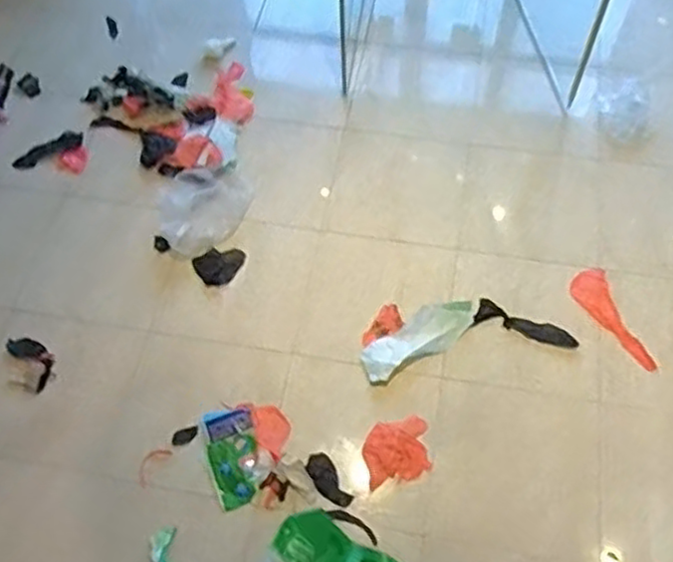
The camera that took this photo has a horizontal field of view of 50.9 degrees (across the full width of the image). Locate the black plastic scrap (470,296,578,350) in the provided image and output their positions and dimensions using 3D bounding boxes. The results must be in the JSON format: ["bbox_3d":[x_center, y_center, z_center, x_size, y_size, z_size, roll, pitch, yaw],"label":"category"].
[{"bbox_3d":[0.386,0.095,1.441,0.207,0.012,0.062,19,62,13],"label":"black plastic scrap"}]

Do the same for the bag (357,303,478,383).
[{"bbox_3d":[0.169,0.115,1.442,0.259,0.023,0.088,-28,62,-13],"label":"bag"}]

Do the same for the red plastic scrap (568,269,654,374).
[{"bbox_3d":[0.564,0.081,1.443,0.080,0.013,0.241,-20,61,-9],"label":"red plastic scrap"}]

